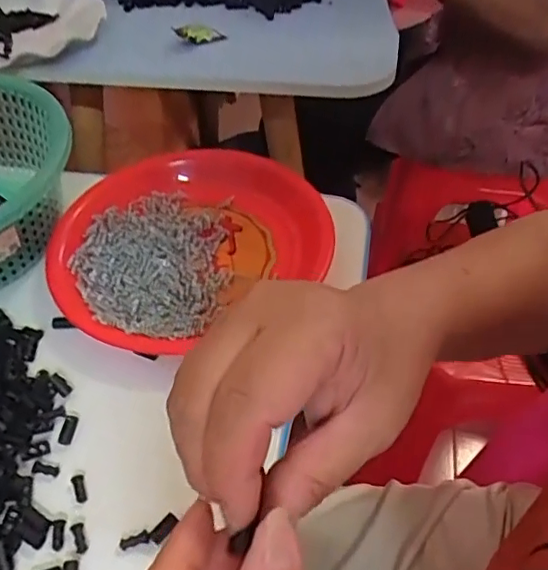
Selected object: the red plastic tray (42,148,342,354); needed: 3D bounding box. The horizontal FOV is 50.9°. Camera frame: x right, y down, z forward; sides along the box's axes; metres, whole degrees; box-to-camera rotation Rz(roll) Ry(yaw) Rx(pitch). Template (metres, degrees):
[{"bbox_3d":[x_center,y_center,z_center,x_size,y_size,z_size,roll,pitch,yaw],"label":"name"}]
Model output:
[{"bbox_3d":[-0.075,-0.043,0.479,0.227,0.033,0.209,-25,52,-20],"label":"red plastic tray"}]

